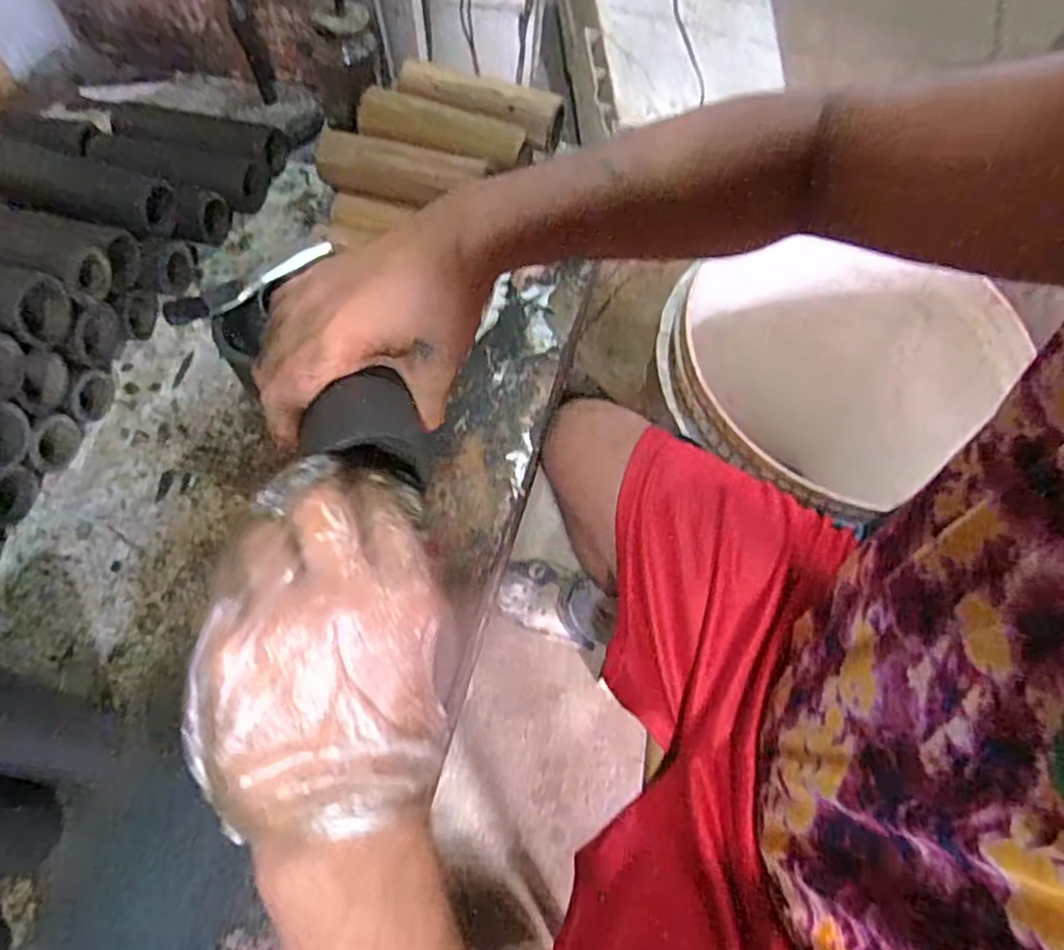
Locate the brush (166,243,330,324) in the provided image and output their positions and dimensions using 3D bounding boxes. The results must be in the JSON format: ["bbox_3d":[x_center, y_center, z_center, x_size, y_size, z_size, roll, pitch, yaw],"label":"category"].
[{"bbox_3d":[-0.230,-0.155,0.540,0.145,0.021,0.019,-24,61,3],"label":"brush"}]

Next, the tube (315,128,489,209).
[{"bbox_3d":[-0.127,-0.298,0.658,0.175,0.045,0.046,12,61,9],"label":"tube"}]

